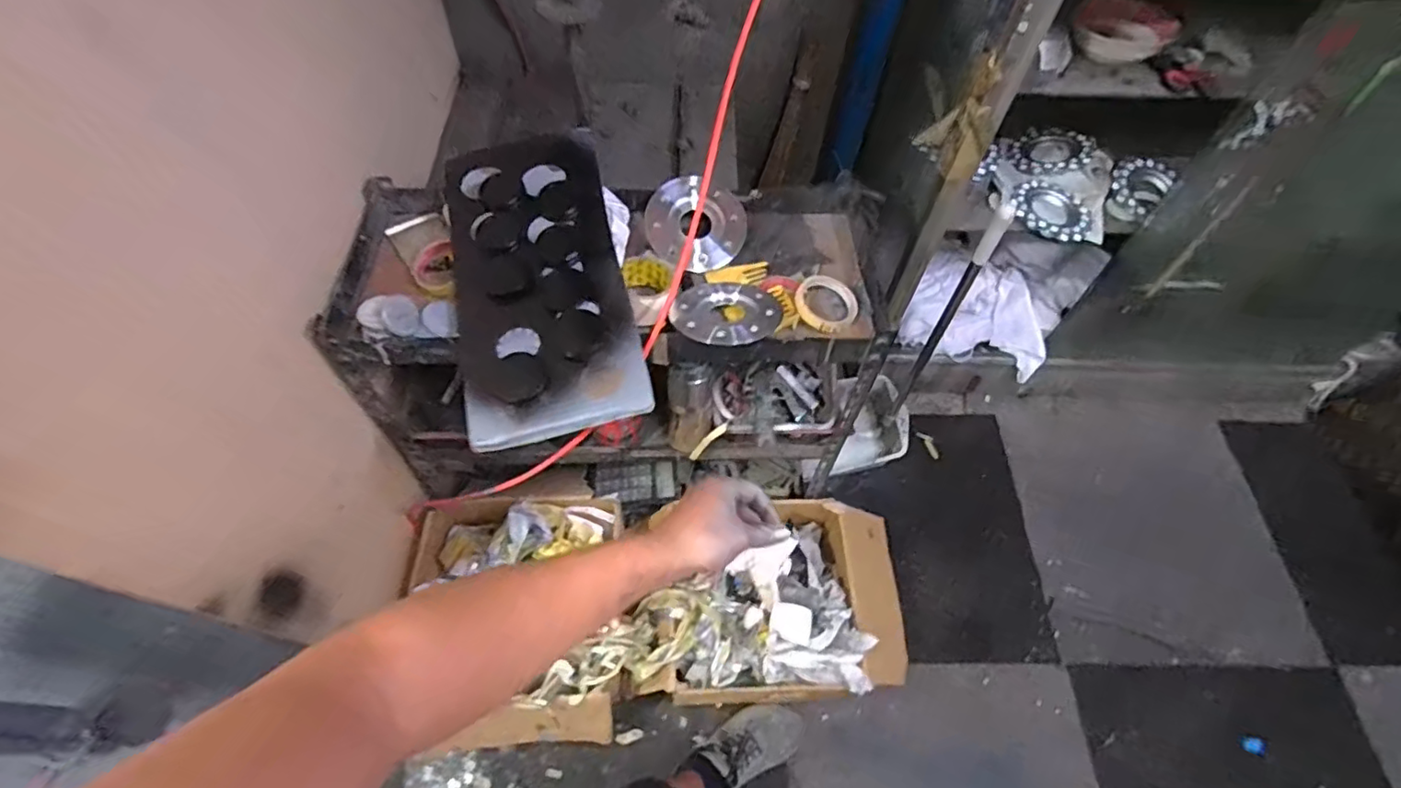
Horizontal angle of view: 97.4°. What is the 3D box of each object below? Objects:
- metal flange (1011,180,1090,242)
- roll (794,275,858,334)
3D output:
[{"bbox_3d":[0.720,-0.378,1.262,0.158,0.013,0.152,25,62,12],"label":"metal flange"},{"bbox_3d":[0.185,-0.133,0.911,0.093,0.027,0.081,34,74,11],"label":"roll"}]

